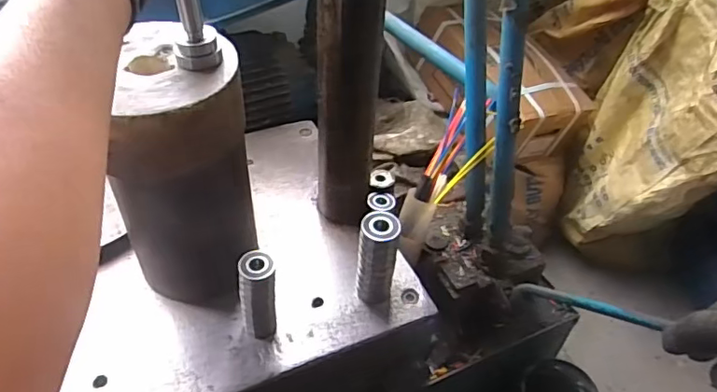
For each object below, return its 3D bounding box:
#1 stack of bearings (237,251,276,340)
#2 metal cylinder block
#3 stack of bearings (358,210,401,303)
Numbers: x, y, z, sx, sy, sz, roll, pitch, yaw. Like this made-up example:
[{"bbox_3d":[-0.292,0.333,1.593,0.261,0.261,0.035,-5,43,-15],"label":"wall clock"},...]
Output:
[{"bbox_3d":[-0.098,0.102,0.537,0.034,0.102,0.037,-7,45,-11],"label":"stack of bearings"},{"bbox_3d":[-0.169,-0.012,0.538,0.123,0.261,0.154,-4,45,-8],"label":"metal cylinder block"},{"bbox_3d":[0.020,0.068,0.573,0.037,0.114,0.032,3,44,0],"label":"stack of bearings"}]

